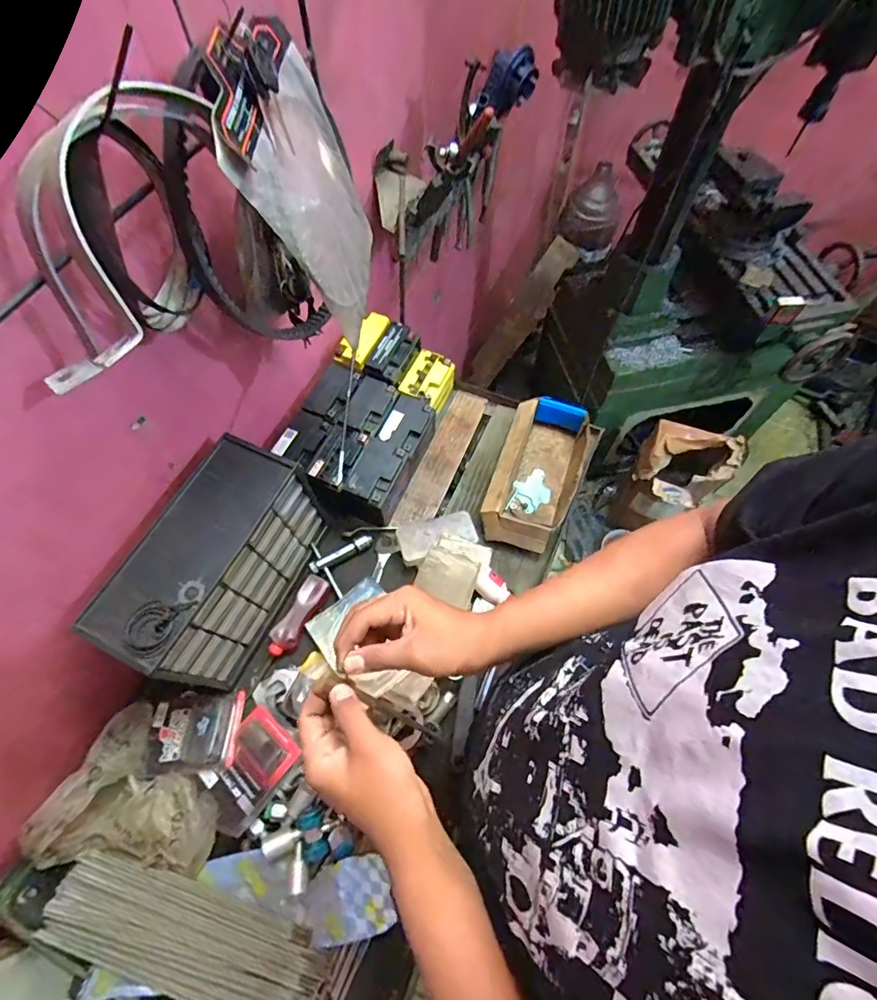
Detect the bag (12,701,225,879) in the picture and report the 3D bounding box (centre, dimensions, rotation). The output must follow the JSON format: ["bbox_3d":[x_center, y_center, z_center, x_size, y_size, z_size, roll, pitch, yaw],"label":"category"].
[{"bbox_3d":[-0.384,0.383,0.600,0.198,0.074,0.177,15,64,9],"label":"bag"}]

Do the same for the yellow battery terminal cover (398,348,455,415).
[{"bbox_3d":[-0.018,-0.221,0.883,0.079,0.054,0.106,22,65,12],"label":"yellow battery terminal cover"}]

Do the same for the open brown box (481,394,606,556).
[{"bbox_3d":[0.178,-0.047,0.825,0.149,0.060,0.277,20,65,11],"label":"open brown box"}]

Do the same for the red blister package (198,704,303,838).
[{"bbox_3d":[-0.257,0.362,0.632,0.098,0.037,0.125,32,68,16],"label":"red blister package"}]

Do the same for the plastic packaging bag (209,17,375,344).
[{"bbox_3d":[-0.128,-0.329,0.483,0.024,0.240,0.212,-6,69,19],"label":"plastic packaging bag"}]

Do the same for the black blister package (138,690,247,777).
[{"bbox_3d":[-0.347,0.323,0.654,0.129,0.035,0.098,-3,63,0],"label":"black blister package"}]

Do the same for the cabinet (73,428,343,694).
[{"bbox_3d":[-0.306,0.091,0.664,0.132,0.198,0.295,24,66,13],"label":"cabinet"}]

